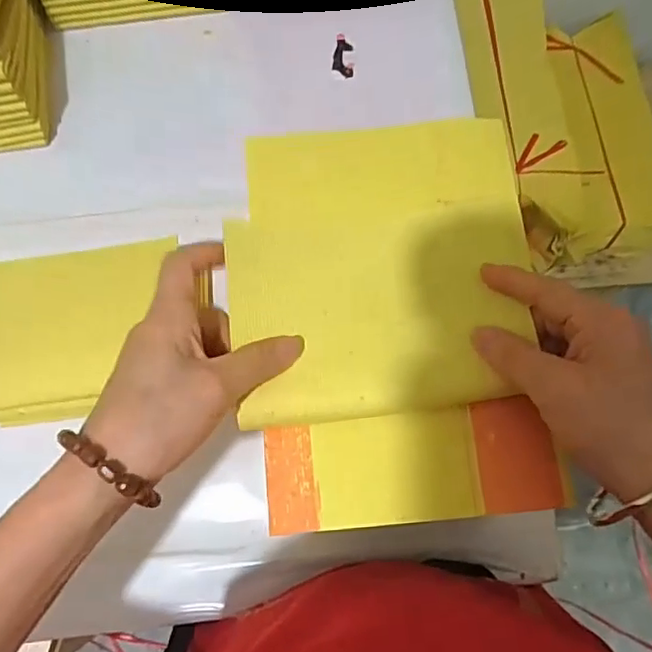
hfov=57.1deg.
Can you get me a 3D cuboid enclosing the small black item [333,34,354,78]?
[{"bbox_3d":[0.016,-0.250,0.552,0.019,0.004,0.044,-1,74,1],"label":"small black item"}]

